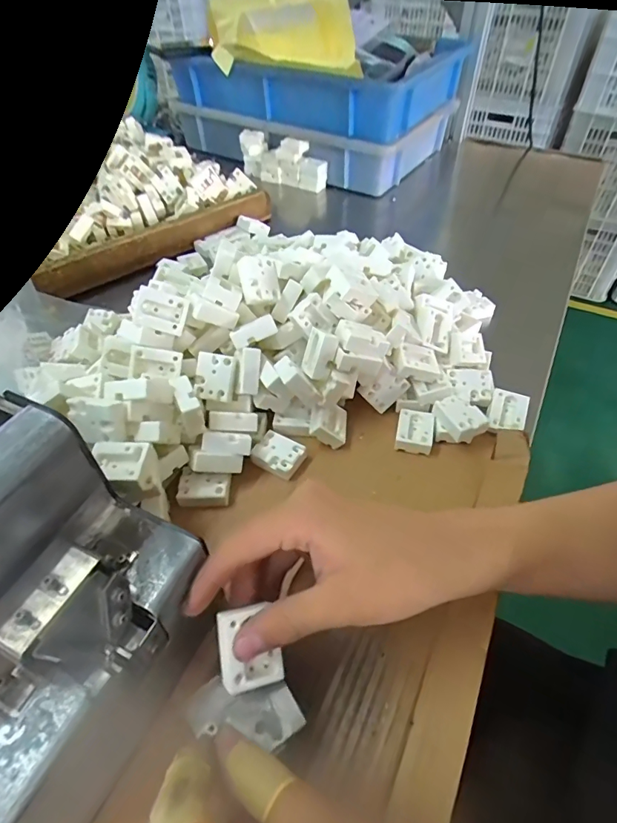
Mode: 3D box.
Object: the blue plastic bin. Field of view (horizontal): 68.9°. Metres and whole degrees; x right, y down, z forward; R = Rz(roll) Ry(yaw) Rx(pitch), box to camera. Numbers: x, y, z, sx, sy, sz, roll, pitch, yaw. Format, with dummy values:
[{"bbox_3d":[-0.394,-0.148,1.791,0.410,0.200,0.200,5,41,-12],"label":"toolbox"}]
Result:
[{"bbox_3d":[0.018,-0.534,0.771,0.409,0.150,0.303,26,55,21],"label":"blue plastic bin"}]

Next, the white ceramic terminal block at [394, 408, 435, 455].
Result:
[{"bbox_3d":[0.087,0.016,0.367,0.028,0.011,0.037,11,49,10],"label":"white ceramic terminal block"}]

